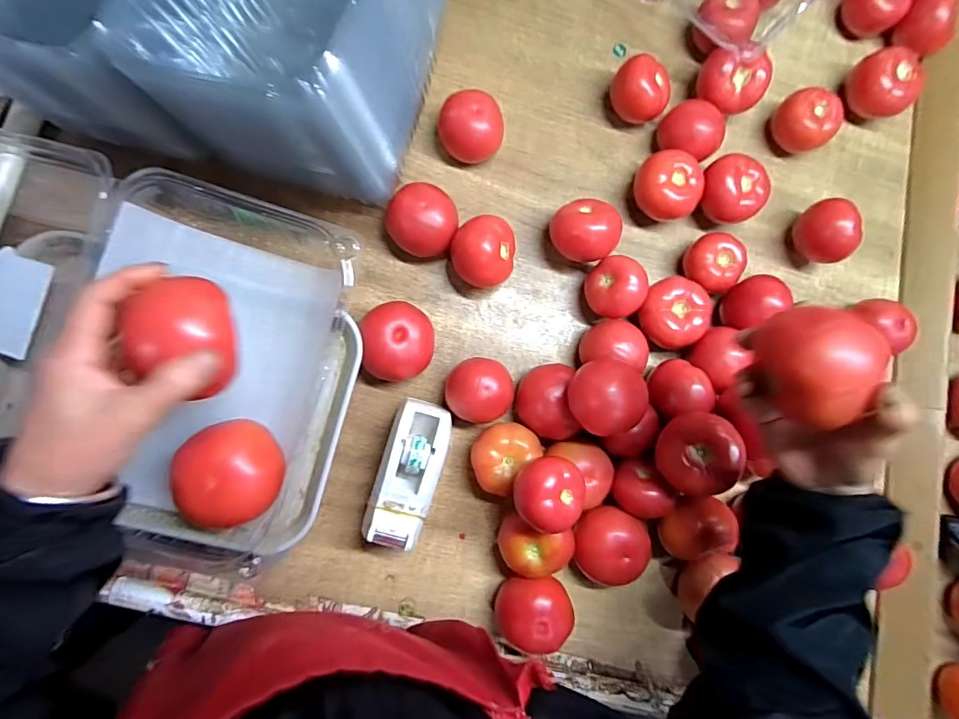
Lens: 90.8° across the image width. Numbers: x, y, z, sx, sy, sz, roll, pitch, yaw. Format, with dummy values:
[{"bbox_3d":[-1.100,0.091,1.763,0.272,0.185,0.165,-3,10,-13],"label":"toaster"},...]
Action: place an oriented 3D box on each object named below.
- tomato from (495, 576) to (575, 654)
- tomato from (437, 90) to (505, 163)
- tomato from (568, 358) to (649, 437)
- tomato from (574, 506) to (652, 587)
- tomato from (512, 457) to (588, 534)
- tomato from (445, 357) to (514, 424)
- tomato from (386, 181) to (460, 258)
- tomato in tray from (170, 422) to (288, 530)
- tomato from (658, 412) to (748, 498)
[{"bbox_3d":[0.057,0.261,0.496,0.081,0.054,0.072,11,85,-5],"label":"tomato"},{"bbox_3d":[-0.009,-0.256,0.524,0.070,0.062,0.064,1,86,-8],"label":"tomato"},{"bbox_3d":[0.124,0.037,0.469,0.070,0.052,0.071,1,86,-6],"label":"tomato"},{"bbox_3d":[0.139,0.197,0.507,0.069,0.059,0.074,0,86,-6],"label":"tomato"},{"bbox_3d":[0.066,0.126,0.453,0.064,0.053,0.062,0,86,-6],"label":"tomato"},{"bbox_3d":[-0.001,0.032,0.501,0.068,0.062,0.065,0,86,-6],"label":"tomato"},{"bbox_3d":[-0.062,-0.148,0.512,0.074,0.055,0.068,0,86,-6],"label":"tomato"},{"bbox_3d":[-0.190,0.087,0.367,0.075,0.051,0.077,-39,91,-7],"label":"tomato in tray"},{"bbox_3d":[0.211,0.092,0.469,0.065,0.058,0.075,-1,86,-6],"label":"tomato"}]

